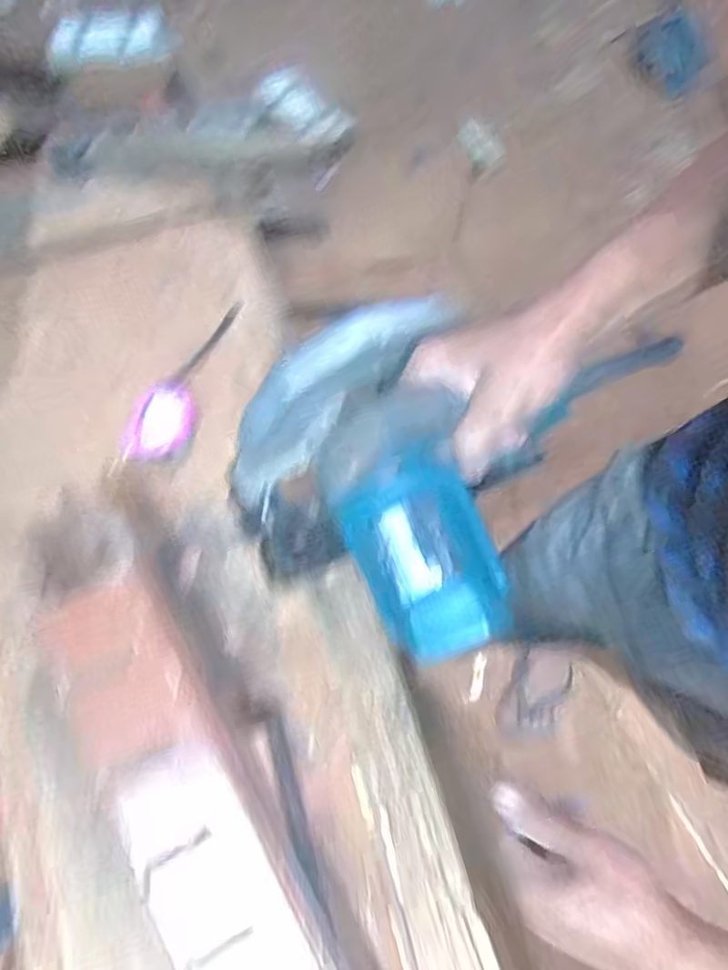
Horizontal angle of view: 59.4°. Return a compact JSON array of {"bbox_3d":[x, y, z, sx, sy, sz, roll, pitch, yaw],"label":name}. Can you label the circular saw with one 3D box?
[{"bbox_3d":[0.009,0.018,0.450,0.176,0.182,0.214,-23,72,-10],"label":"circular saw"}]

